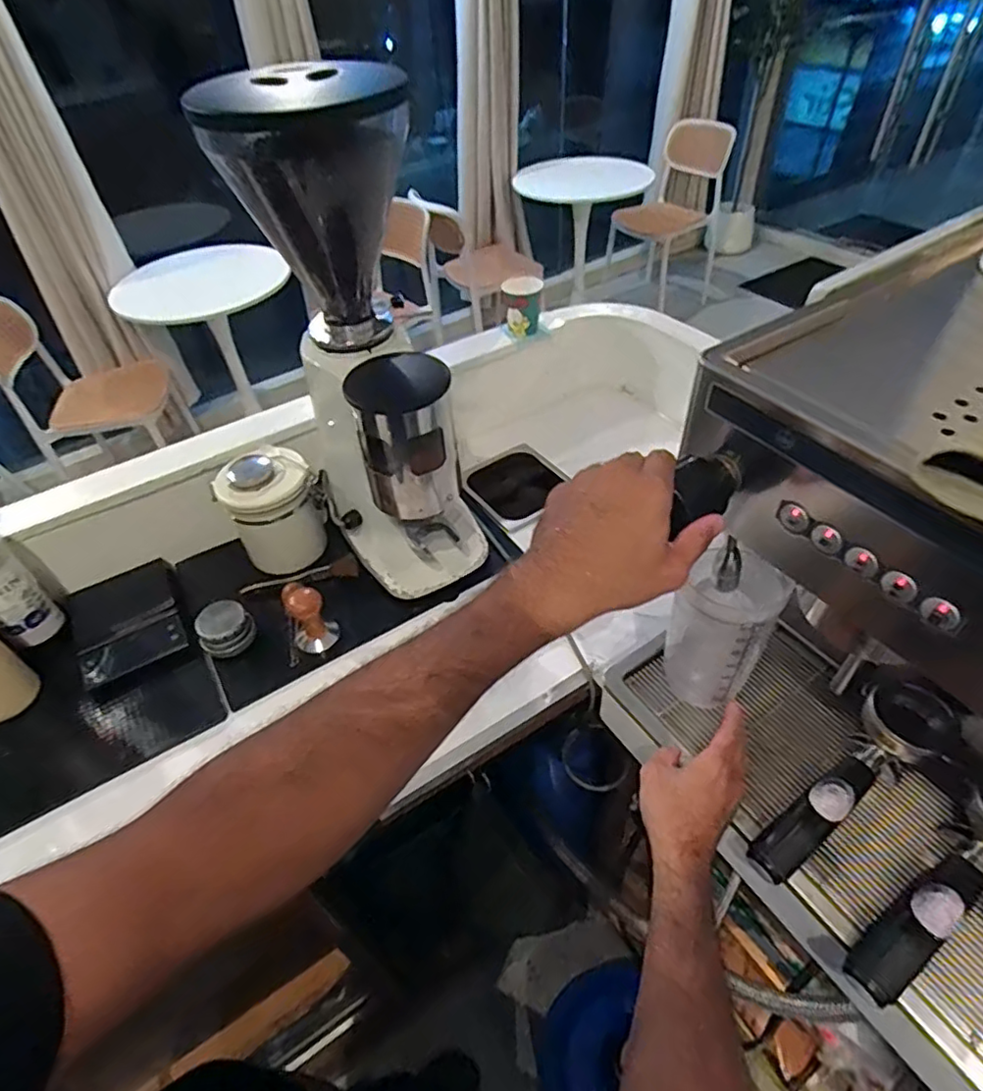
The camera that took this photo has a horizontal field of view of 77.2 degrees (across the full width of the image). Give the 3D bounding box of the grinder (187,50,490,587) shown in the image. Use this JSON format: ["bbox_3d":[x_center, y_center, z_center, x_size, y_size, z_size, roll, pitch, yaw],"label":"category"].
[{"bbox_3d":[-0.147,-0.226,0.746,0.191,0.533,0.251,-32,52,-24],"label":"grinder"}]

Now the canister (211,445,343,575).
[{"bbox_3d":[-0.311,-0.045,0.901,0.127,0.162,0.110,-33,52,-25],"label":"canister"}]

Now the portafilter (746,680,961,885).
[{"bbox_3d":[0.302,0.200,0.523,0.210,0.057,0.063,-29,51,-21],"label":"portafilter"}]

